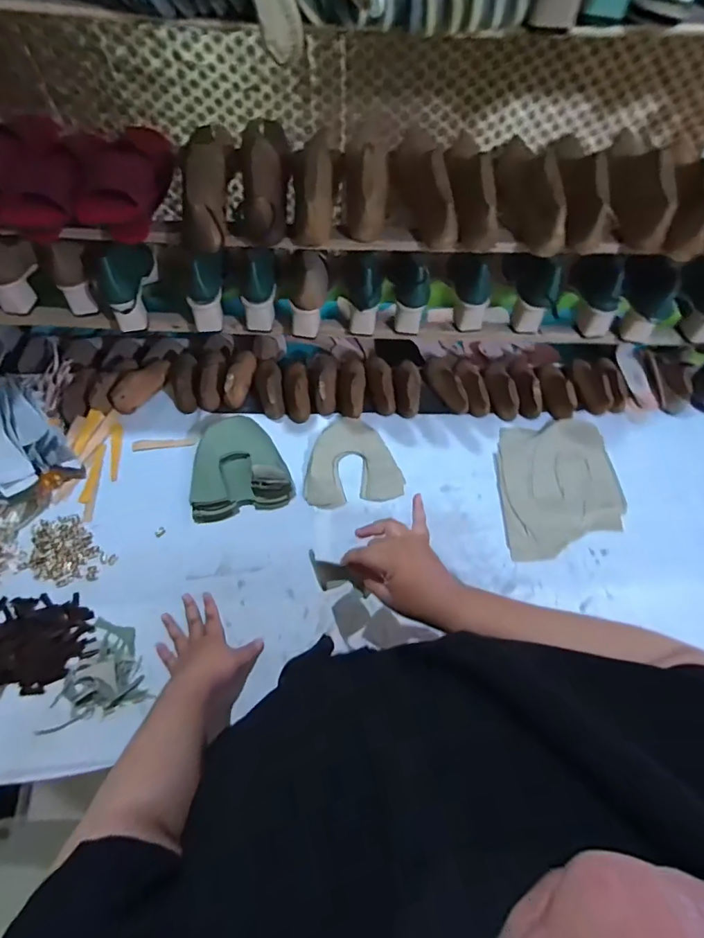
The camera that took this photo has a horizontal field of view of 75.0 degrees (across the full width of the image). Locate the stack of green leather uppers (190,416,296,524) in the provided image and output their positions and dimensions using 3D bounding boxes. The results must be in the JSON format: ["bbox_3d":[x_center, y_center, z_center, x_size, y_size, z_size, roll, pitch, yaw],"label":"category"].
[{"bbox_3d":[-0.203,-0.010,0.811,0.171,0.058,0.176,-12,63,-8],"label":"stack of green leather uppers"}]

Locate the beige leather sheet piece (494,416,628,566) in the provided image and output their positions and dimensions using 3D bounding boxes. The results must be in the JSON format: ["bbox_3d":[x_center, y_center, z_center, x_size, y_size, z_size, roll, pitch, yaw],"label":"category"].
[{"bbox_3d":[0.373,0.027,0.835,0.234,0.013,0.251,-7,64,-5],"label":"beige leather sheet piece"}]

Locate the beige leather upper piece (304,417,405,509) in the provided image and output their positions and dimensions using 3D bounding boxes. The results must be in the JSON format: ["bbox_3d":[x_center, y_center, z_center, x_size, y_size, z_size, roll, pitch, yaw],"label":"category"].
[{"bbox_3d":[-0.004,-0.017,0.848,0.172,0.010,0.171,-8,62,-6],"label":"beige leather upper piece"}]

